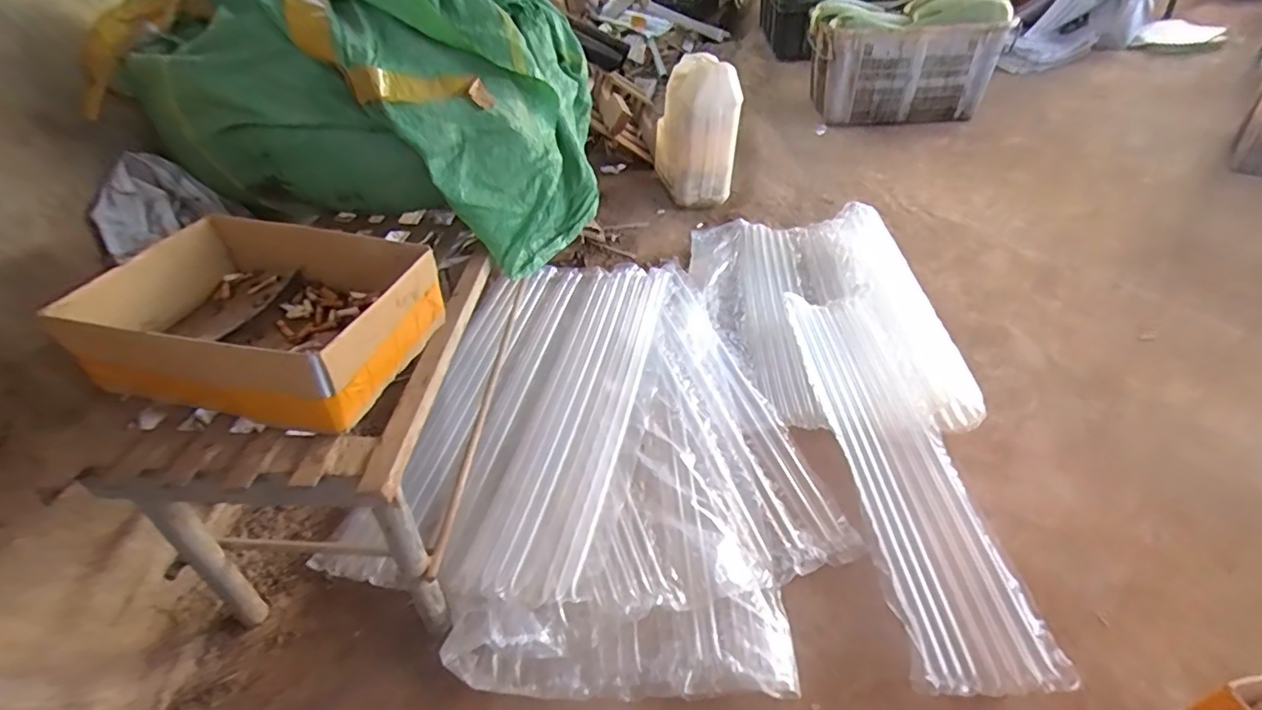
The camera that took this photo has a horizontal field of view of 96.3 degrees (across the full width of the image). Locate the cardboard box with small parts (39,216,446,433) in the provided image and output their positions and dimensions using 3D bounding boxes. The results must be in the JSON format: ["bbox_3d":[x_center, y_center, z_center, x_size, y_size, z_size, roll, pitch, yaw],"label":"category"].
[{"bbox_3d":[-0.413,-0.044,0.608,0.349,0.104,0.207,2,44,12],"label":"cardboard box with small parts"}]

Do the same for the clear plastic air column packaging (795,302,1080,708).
[{"bbox_3d":[0.431,0.149,0.966,0.184,0.063,0.774,-2,39,1],"label":"clear plastic air column packaging"}]

